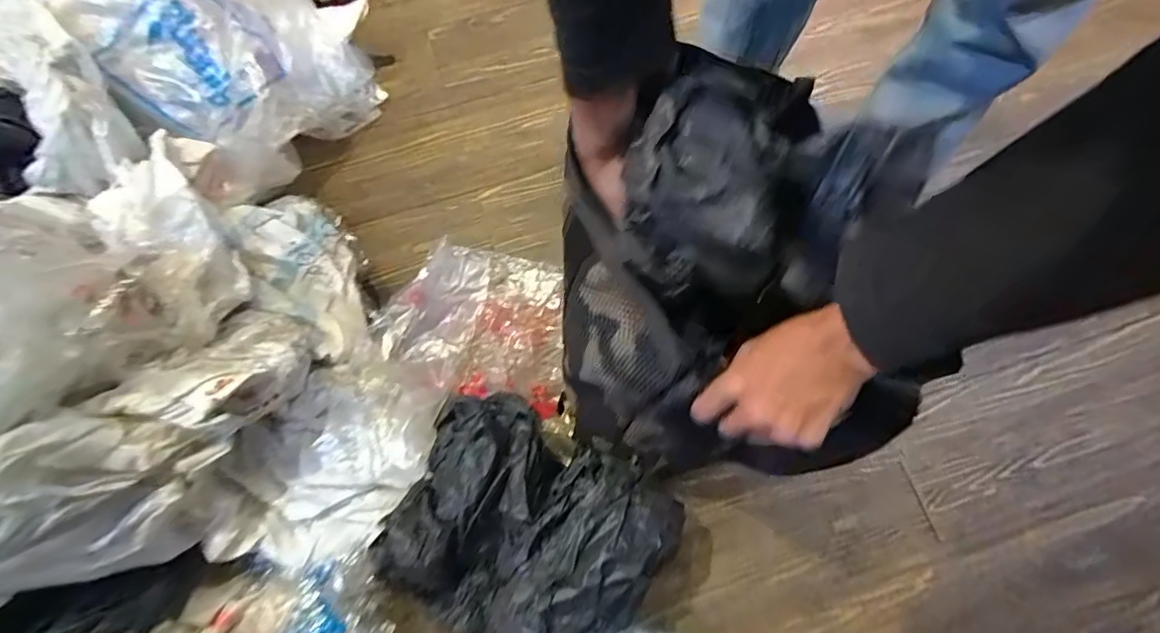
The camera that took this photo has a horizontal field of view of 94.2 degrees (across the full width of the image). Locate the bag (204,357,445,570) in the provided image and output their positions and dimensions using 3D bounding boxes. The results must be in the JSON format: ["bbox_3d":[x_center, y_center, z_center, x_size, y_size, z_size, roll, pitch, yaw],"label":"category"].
[{"bbox_3d":[-0.316,0.177,0.677,0.226,0.083,0.258,7,72,5],"label":"bag"}]

